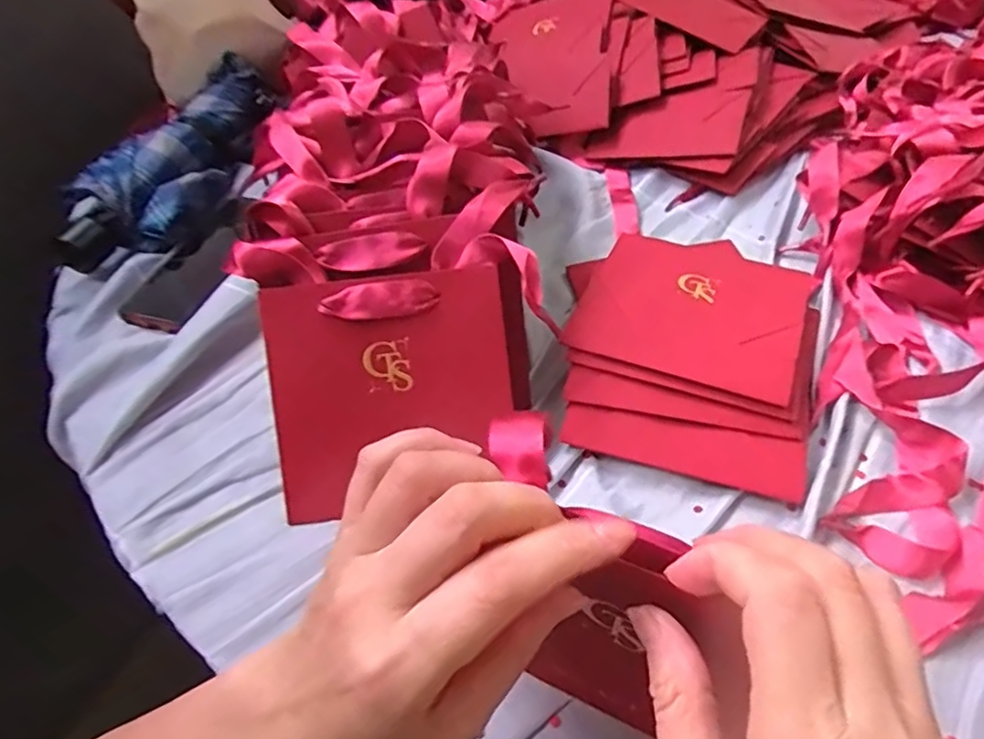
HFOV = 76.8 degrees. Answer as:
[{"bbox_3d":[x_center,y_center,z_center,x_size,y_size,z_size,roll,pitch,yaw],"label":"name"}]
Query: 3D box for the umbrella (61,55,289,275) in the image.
[{"bbox_3d":[-0.301,-0.190,0.578,0.114,0.062,0.257,8,51,11],"label":"umbrella"}]

